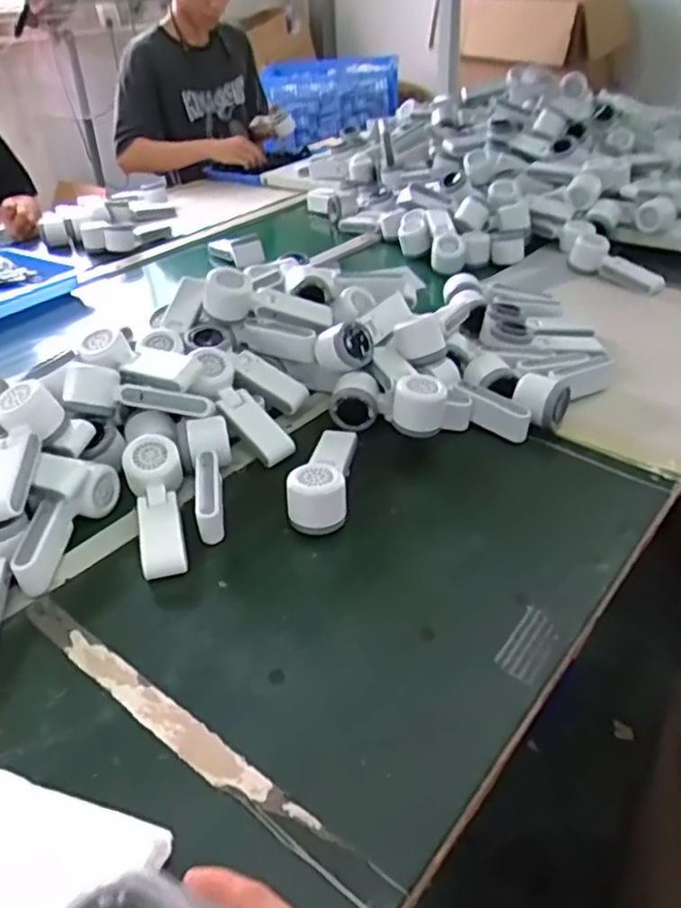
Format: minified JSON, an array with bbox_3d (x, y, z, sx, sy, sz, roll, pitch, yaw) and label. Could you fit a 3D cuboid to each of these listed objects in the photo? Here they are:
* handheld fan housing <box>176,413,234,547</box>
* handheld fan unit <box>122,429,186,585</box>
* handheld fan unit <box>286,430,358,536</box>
[{"bbox_3d":[-0.141,0.027,0.727,0.055,0.059,0.161,-8,51,-7],"label":"handheld fan housing"},{"bbox_3d":[-0.185,0.054,0.694,0.058,0.039,0.166,-11,56,-10],"label":"handheld fan unit"},{"bbox_3d":[-0.018,0.016,0.736,0.059,0.055,0.166,1,36,6],"label":"handheld fan unit"}]

